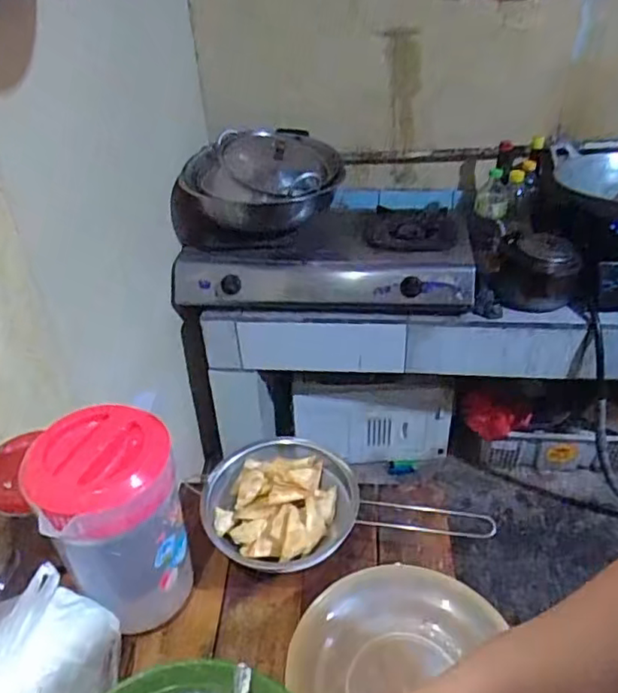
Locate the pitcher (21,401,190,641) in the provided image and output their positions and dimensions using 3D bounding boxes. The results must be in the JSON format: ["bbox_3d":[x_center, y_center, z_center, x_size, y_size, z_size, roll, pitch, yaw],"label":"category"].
[{"bbox_3d":[-0.184,0.172,0.594,0.118,0.202,0.108,-12,37,-11],"label":"pitcher"}]

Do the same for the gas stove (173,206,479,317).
[{"bbox_3d":[0.051,-0.269,1.587,0.748,0.146,0.442,-1,36,4],"label":"gas stove"}]

